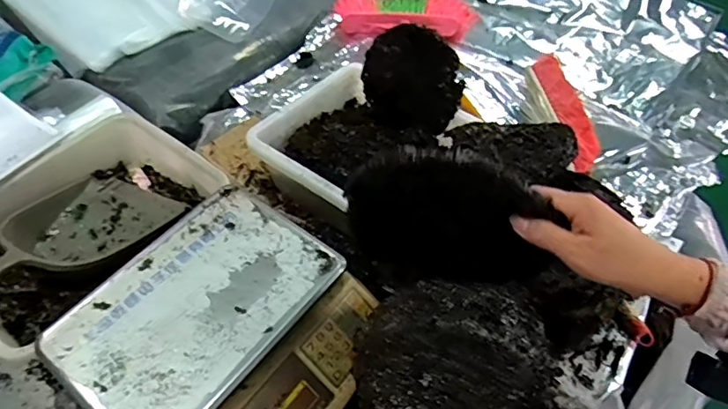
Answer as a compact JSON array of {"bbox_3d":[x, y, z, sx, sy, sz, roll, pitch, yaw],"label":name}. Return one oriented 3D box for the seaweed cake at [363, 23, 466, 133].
[{"bbox_3d":[0.076,-0.212,0.860,0.182,0.157,0.030,30,29,19],"label":"seaweed cake"}]

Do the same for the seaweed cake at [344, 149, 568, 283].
[{"bbox_3d":[0.072,0.018,0.465,0.179,0.157,0.024,13,53,12],"label":"seaweed cake"}]

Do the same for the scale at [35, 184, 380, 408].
[{"bbox_3d":[-0.177,0.166,0.662,0.318,0.097,0.319,31,59,23],"label":"scale"}]

